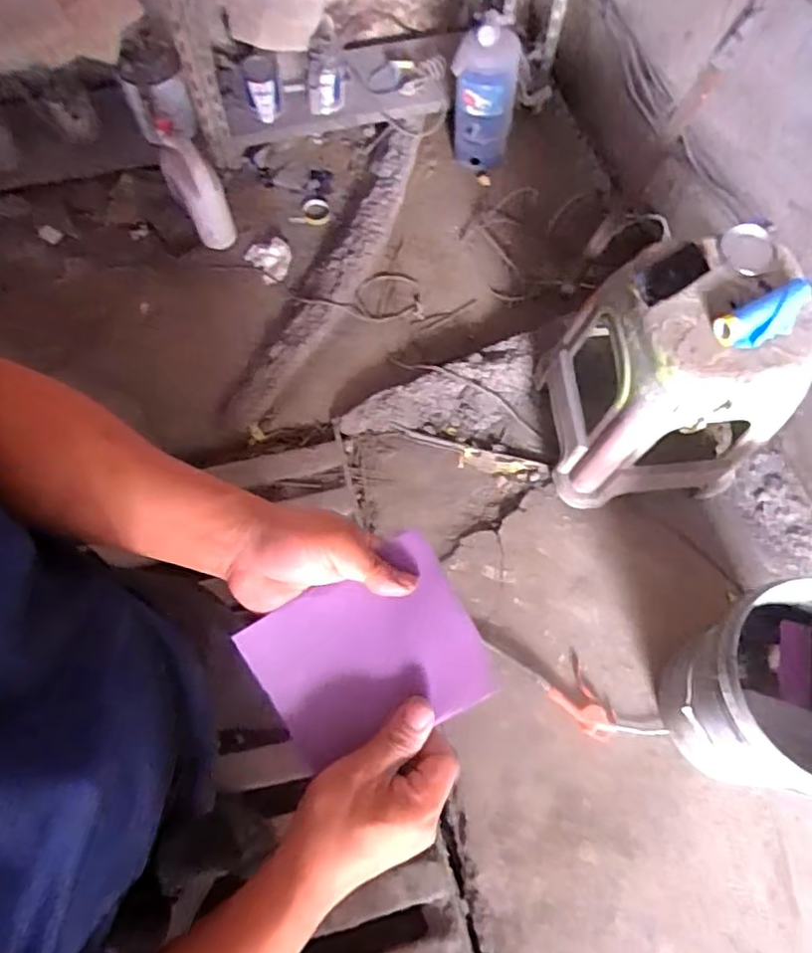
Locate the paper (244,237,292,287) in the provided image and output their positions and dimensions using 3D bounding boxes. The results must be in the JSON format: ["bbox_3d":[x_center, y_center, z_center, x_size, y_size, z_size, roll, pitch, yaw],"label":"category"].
[{"bbox_3d":[-0.368,-0.610,1.746,0.133,0.047,0.134,-37,71,-16],"label":"paper"}]

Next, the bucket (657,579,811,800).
[{"bbox_3d":[0.647,0.388,1.100,0.306,0.386,0.290,0,67,0],"label":"bucket"}]

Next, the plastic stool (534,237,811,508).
[{"bbox_3d":[0.516,-0.208,1.249,0.392,0.506,0.371,-2,67,0],"label":"plastic stool"}]

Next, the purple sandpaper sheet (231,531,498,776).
[{"bbox_3d":[-0.025,0.115,0.399,0.136,0.021,0.107,-31,86,4],"label":"purple sandpaper sheet"}]

